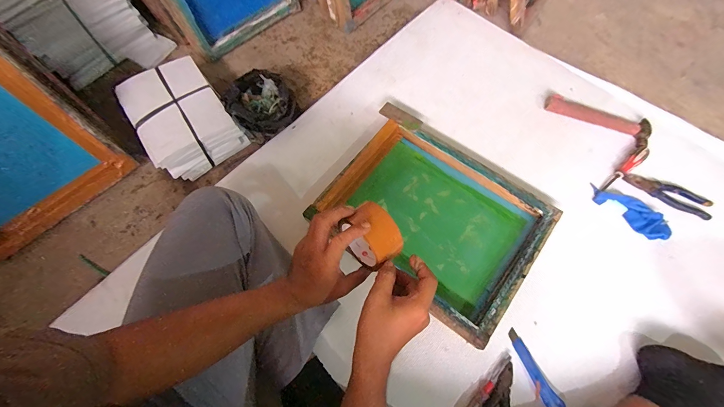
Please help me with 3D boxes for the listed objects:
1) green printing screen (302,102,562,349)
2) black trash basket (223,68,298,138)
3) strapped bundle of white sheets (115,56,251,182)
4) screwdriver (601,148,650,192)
[{"bbox_3d":[0.159,0.023,0.701,0.468,0.052,0.380,34,72,13],"label":"green printing screen"},{"bbox_3d":[-0.261,-0.257,0.803,0.163,0.108,0.125,-41,73,-14],"label":"black trash basket"},{"bbox_3d":[-0.459,-0.221,0.790,0.207,0.108,0.274,-36,72,-13],"label":"strapped bundle of white sheets"},{"bbox_3d":[0.647,-0.085,0.756,0.157,0.027,0.028,-36,72,-13],"label":"screwdriver"}]

